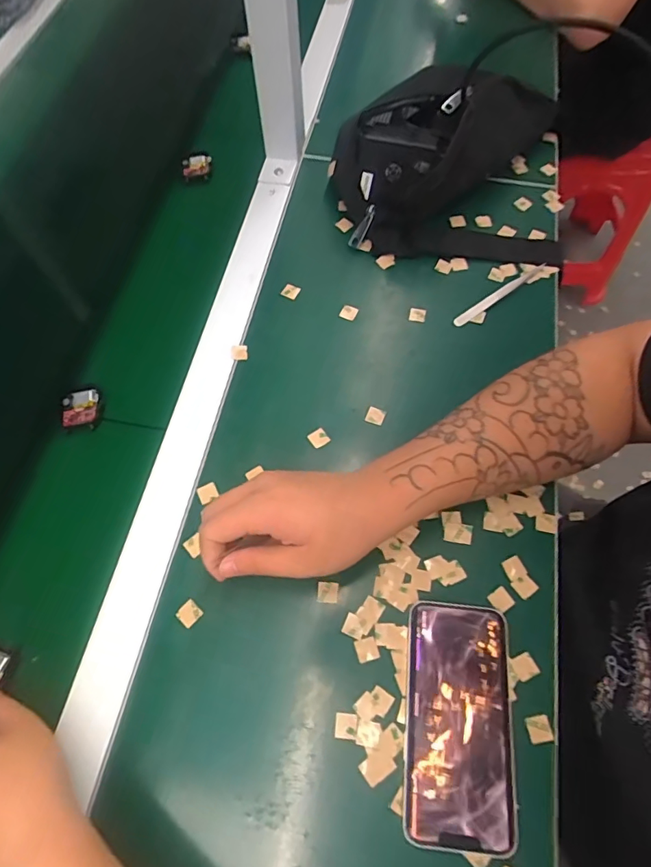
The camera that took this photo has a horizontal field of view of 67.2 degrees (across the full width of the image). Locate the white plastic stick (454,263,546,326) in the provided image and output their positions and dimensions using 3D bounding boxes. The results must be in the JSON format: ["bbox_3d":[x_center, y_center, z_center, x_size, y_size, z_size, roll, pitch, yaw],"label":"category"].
[{"bbox_3d":[0.181,-0.143,0.501,0.124,0.008,0.011,-33,69,-13],"label":"white plastic stick"}]

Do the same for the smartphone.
[{"bbox_3d":[0.093,0.195,0.337,0.073,0.012,0.144,4,66,3],"label":"smartphone"}]

